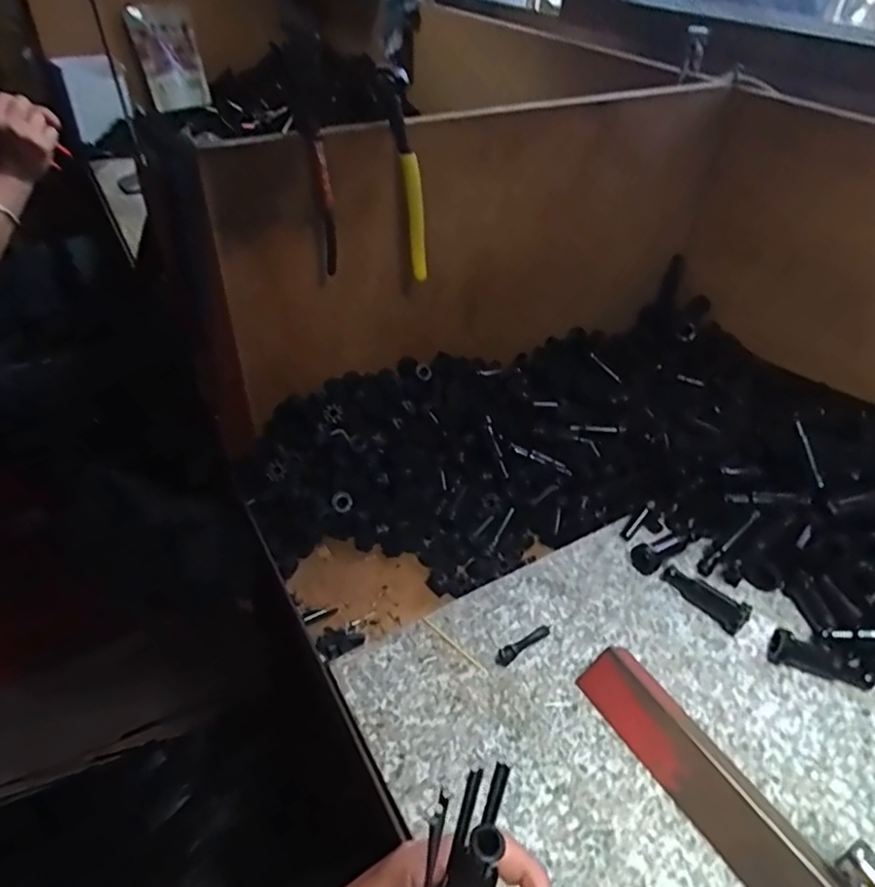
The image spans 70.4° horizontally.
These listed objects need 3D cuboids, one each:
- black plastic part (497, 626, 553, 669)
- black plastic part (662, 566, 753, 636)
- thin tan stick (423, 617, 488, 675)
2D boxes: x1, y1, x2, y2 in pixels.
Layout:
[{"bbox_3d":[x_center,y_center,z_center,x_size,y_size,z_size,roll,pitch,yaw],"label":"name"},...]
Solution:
[{"bbox_3d":[0.063,0.144,0.449,0.050,0.007,0.011,-23,47,-27],"label":"black plastic part"},{"bbox_3d":[0.204,0.118,0.476,0.018,0.018,0.066,-30,50,-32],"label":"black plastic part"},{"bbox_3d":[0.013,0.146,0.450,0.061,0.004,0.004,32,49,30],"label":"thin tan stick"}]

